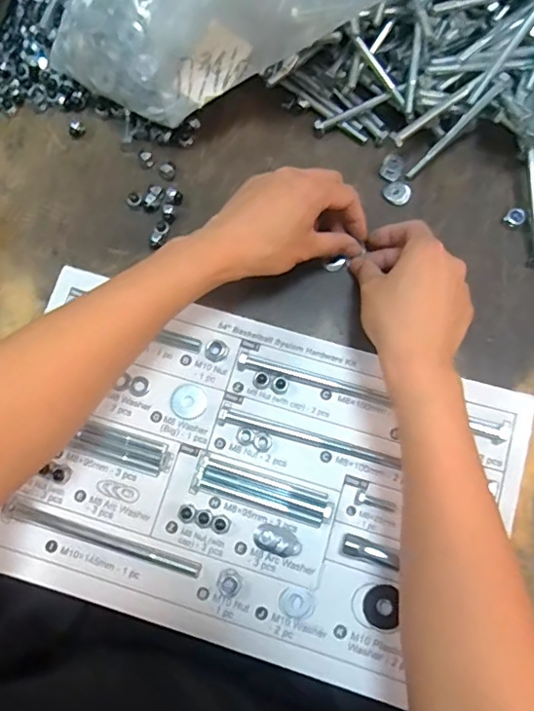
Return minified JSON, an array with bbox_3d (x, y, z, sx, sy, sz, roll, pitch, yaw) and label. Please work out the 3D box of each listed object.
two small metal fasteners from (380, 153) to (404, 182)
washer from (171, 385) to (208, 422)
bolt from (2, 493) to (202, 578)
[{"bbox_3d":[0.111,-0.167,0.481,0.018,0.004,0.025,20,79,6],"label":"two small metal fasteners"},{"bbox_3d":[-0.063,0.037,0.436,0.029,0.004,0.028,0,77,1],"label":"washer"},{"bbox_3d":[-0.122,0.137,0.405,0.148,0.014,0.017,19,79,6],"label":"bolt"}]

